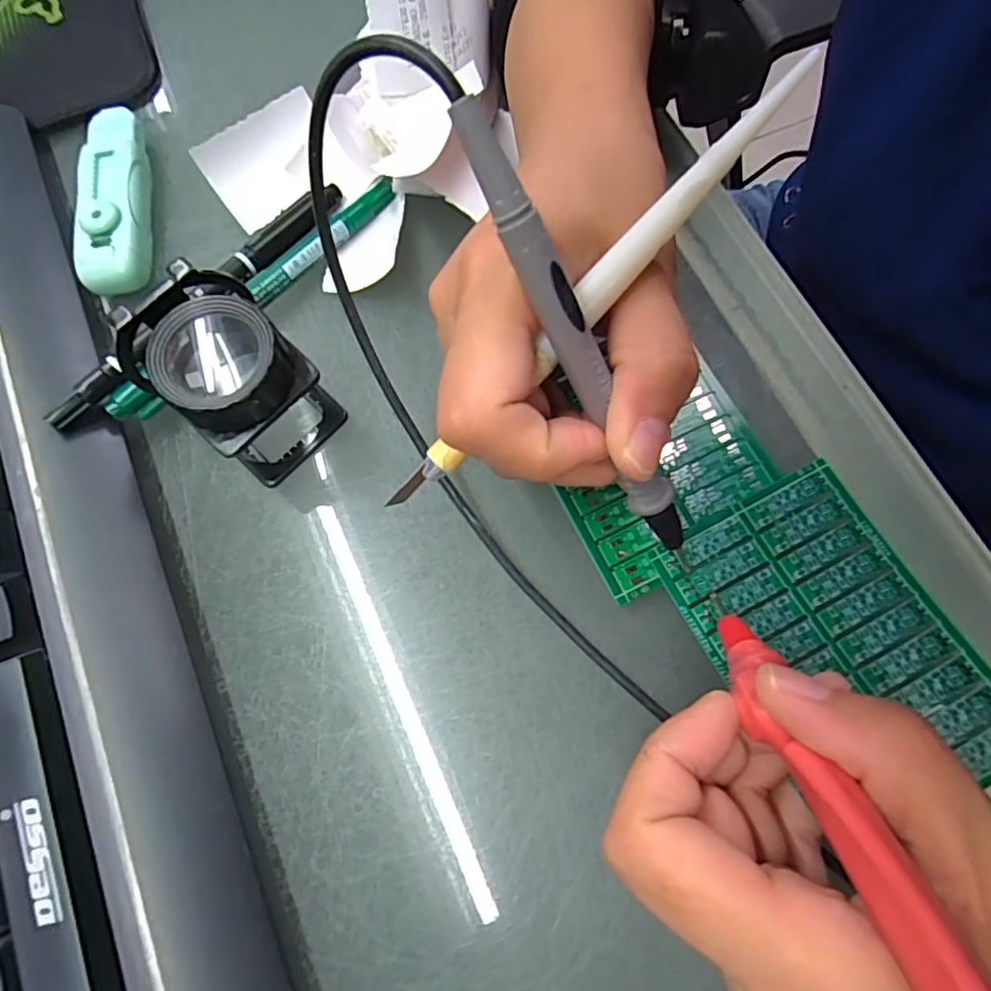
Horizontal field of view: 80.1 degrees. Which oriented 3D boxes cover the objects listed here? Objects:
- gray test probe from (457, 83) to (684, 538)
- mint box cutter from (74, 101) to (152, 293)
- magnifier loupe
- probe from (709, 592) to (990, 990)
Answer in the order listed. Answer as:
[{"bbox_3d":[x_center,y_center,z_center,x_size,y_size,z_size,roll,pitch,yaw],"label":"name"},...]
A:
[{"bbox_3d":[0.022,-0.032,0.145,0.009,0.008,0.122,-38,120,-9],"label":"gray test probe"},{"bbox_3d":[-0.158,-0.125,0.246,0.024,0.020,0.087,-10,73,-1],"label":"mint box cutter"},{"bbox_3d":[-0.086,-0.039,0.197,0.040,0.060,0.048,-44,77,-10],"label":"magnifier loupe"},{"bbox_3d":[0.067,0.056,0.130,0.012,0.123,0.008,-4,113,1],"label":"probe"}]

